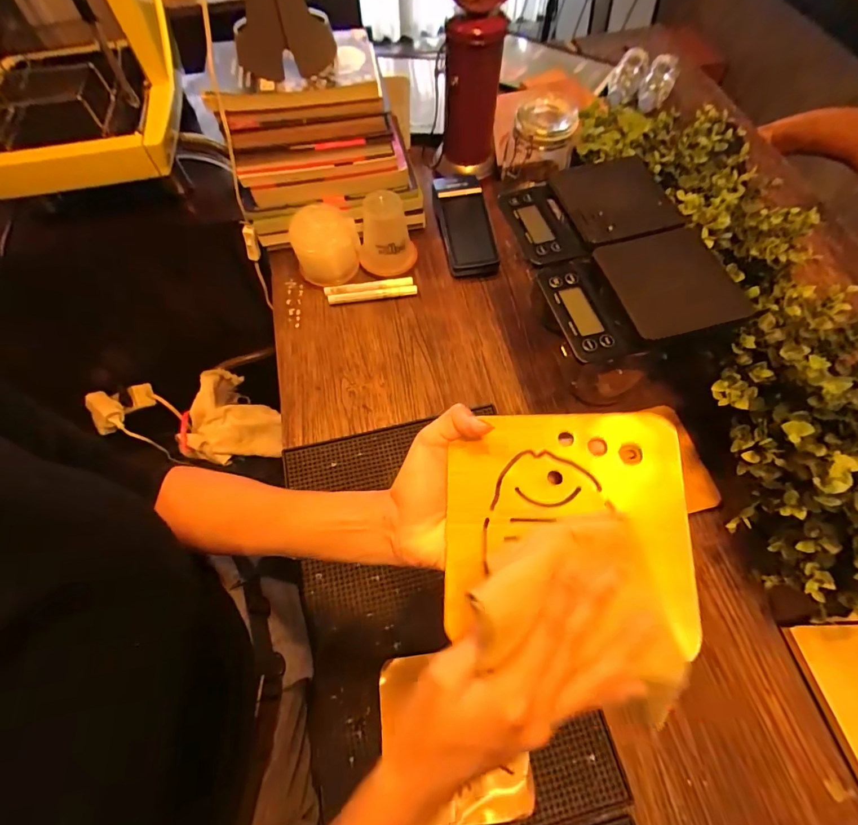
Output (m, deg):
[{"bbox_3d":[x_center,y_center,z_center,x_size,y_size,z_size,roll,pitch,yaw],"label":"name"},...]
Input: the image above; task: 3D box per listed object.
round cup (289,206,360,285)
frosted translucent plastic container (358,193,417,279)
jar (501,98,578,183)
[{"bbox_3d":[-0.161,-0.266,0.689,0.107,0.092,0.098,0,64,1],"label":"round cup"},{"bbox_3d":[-0.072,-0.293,0.695,0.089,0.117,0.104,-11,64,-4],"label":"frosted translucent plastic container"},{"bbox_3d":[0.176,-0.429,0.674,0.095,0.074,0.109,18,66,10],"label":"jar"}]

